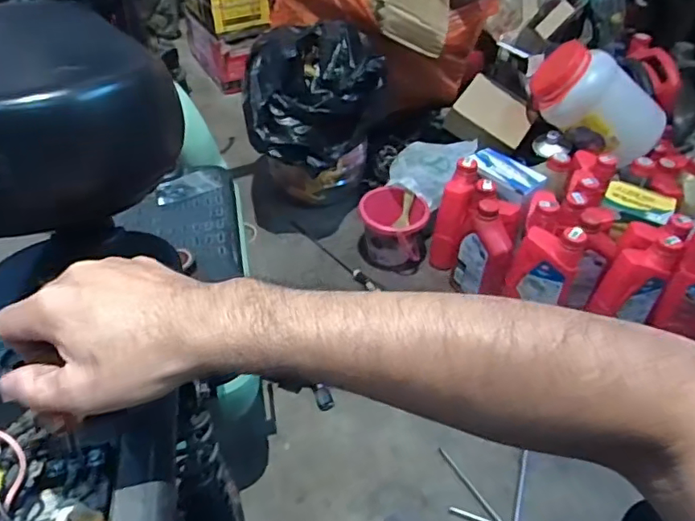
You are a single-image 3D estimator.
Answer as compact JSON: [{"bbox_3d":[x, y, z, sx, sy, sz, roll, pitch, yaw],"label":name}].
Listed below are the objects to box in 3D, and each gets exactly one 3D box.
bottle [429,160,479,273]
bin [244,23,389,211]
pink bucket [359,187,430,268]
[{"bbox_3d":[0.226,-0.094,1.176,0.077,0.247,0.071,17,12,17],"label":"bottle"},{"bbox_3d":[-0.069,-0.289,1.296,0.301,0.423,0.371,0,41,-2],"label":"bin"},{"bbox_3d":[0.100,-0.055,1.237,0.149,0.160,0.154,6,41,5],"label":"pink bucket"}]

